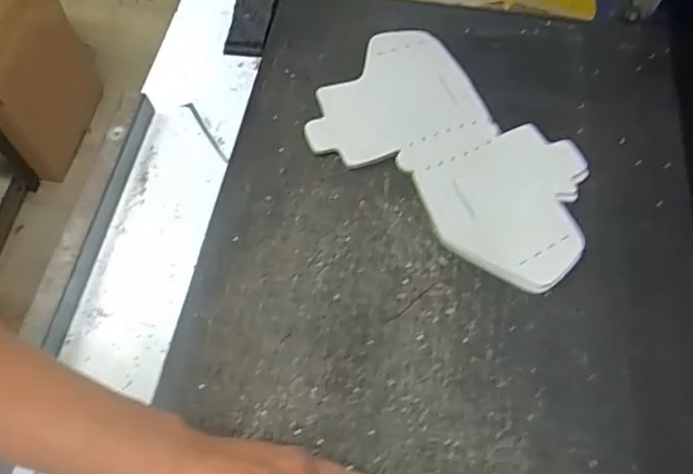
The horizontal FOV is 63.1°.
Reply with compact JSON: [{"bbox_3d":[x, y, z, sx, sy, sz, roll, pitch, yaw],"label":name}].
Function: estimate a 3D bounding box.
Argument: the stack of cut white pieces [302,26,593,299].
[{"bbox_3d":[0.101,-0.082,0.508,0.265,0.014,0.165,39,68,15],"label":"stack of cut white pieces"}]

